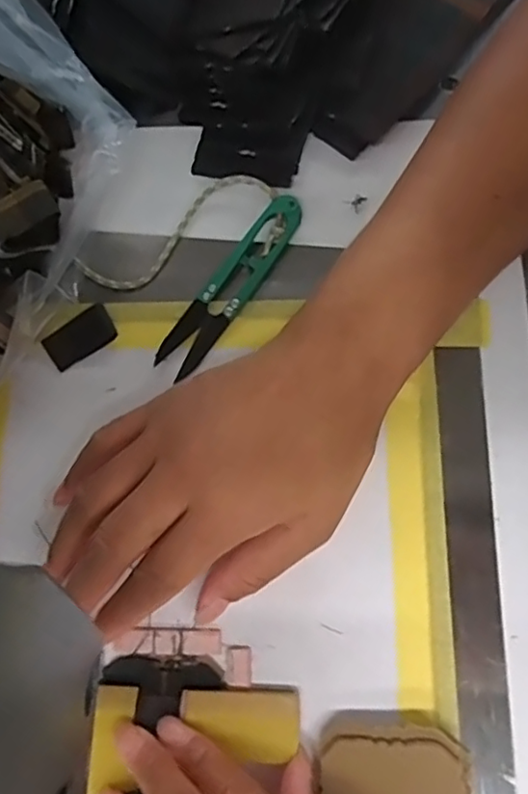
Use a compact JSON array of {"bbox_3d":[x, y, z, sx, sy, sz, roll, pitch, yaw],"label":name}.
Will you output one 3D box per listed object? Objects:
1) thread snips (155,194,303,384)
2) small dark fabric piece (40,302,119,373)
[{"bbox_3d":[-0.016,-0.056,0.306,0.021,0.013,0.102,36,80,13],"label":"thread snips"},{"bbox_3d":[-0.091,-0.029,0.309,0.034,0.005,0.021,-34,75,-5],"label":"small dark fabric piece"}]

